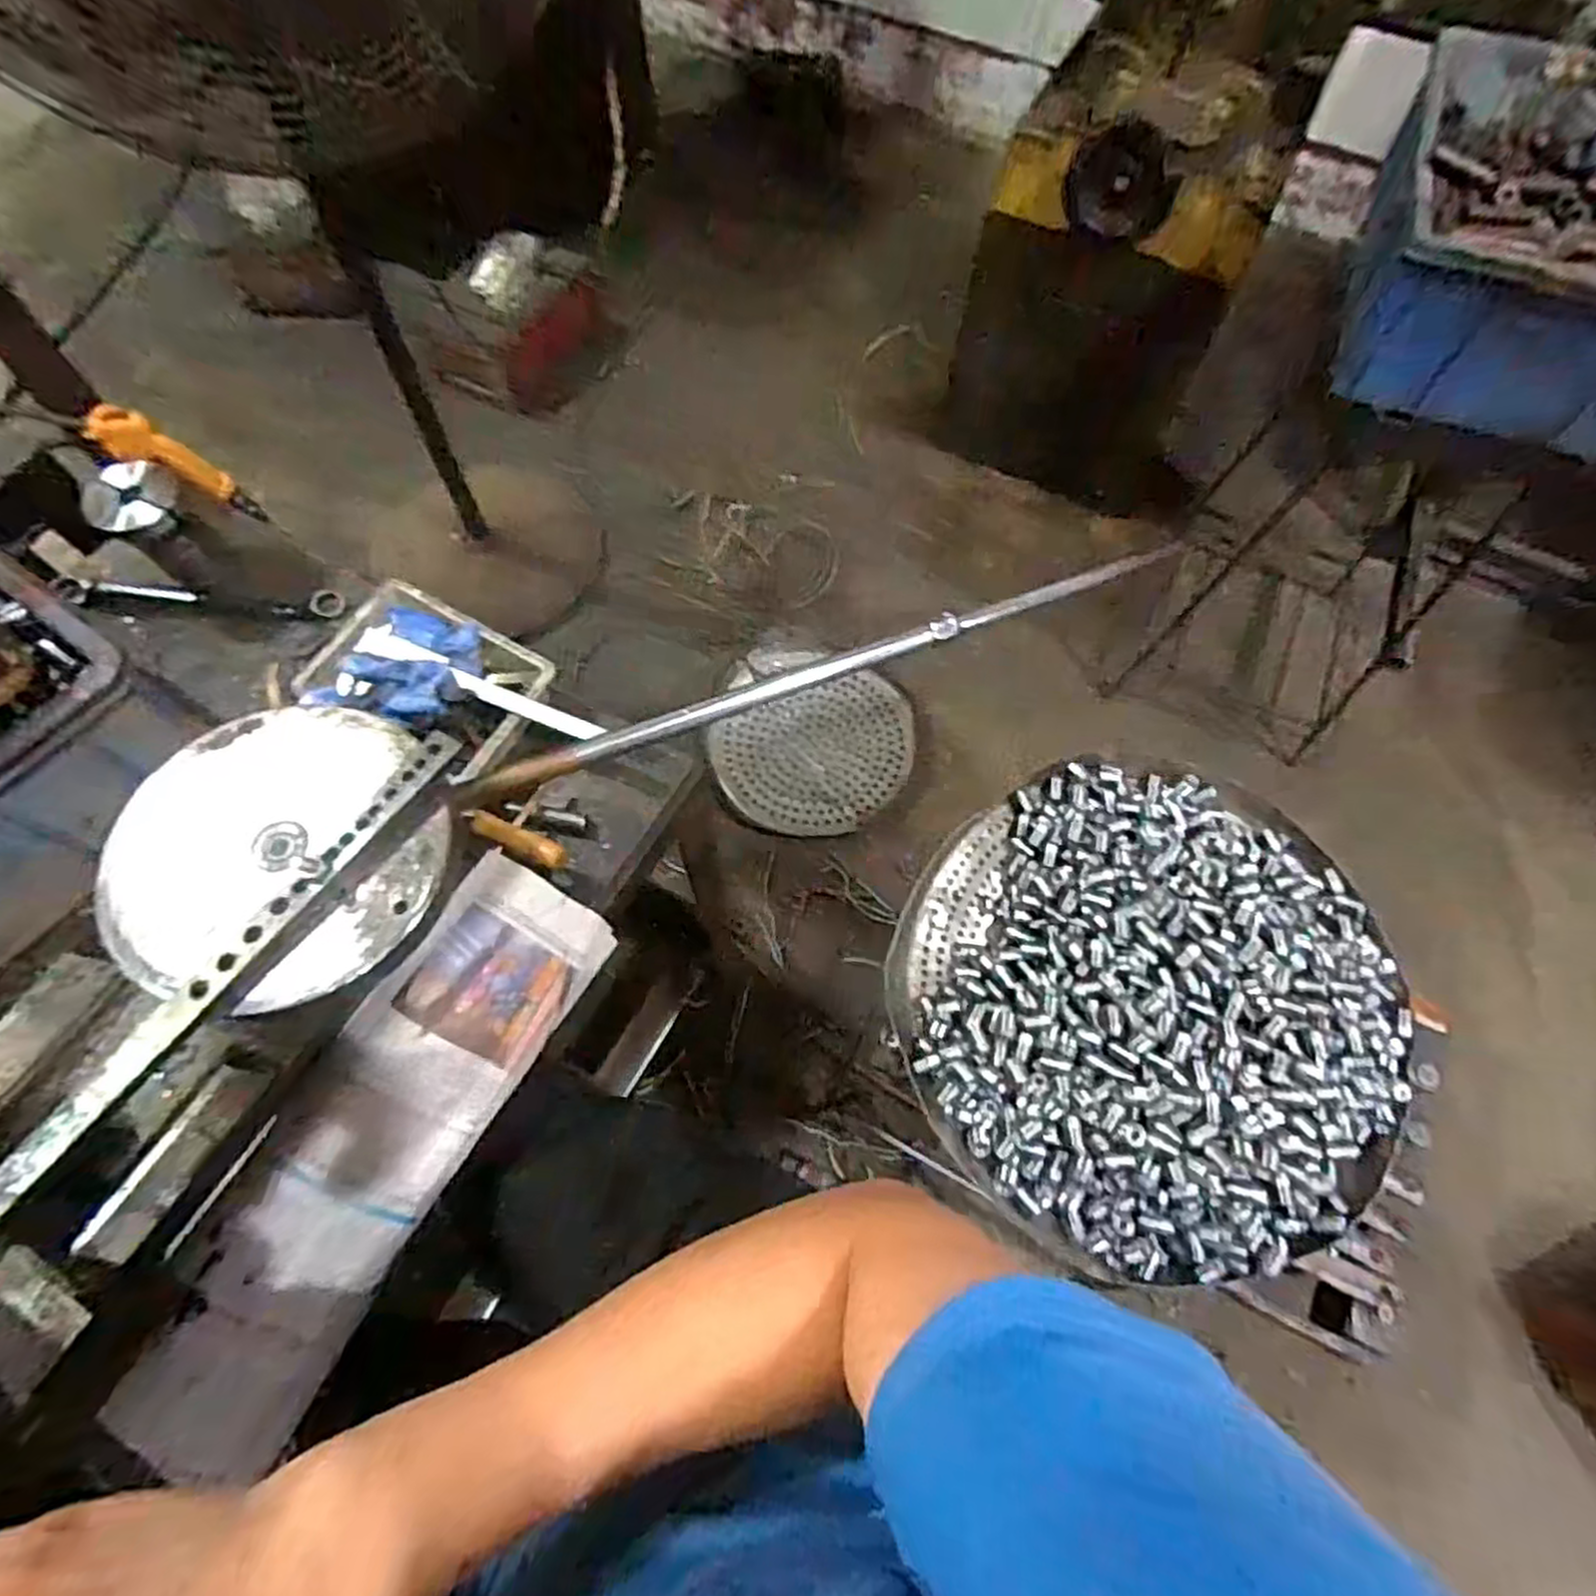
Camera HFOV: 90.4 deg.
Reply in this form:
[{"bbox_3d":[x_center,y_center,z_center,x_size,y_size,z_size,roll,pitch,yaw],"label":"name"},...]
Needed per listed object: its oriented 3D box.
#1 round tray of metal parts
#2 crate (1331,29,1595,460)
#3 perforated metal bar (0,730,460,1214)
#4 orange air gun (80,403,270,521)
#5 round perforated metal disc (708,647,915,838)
[{"bbox_3d":[0.275,0.147,0.618,0.370,0.068,0.387,1,65,-1],"label":"round tray of metal parts"},{"bbox_3d":[0.873,-0.660,0.919,0.375,0.209,0.449,22,66,9],"label":"crate"},{"bbox_3d":[-0.311,0.090,0.432,0.025,0.011,0.334,31,68,12],"label":"perforated metal bar"},{"bbox_3d":[-0.605,-0.324,0.792,0.050,0.183,0.046,12,86,4],"label":"orange air gun"},{"bbox_3d":[0.024,-0.101,1.497,0.363,0.042,0.353,1,65,-1],"label":"round perforated metal disc"}]

